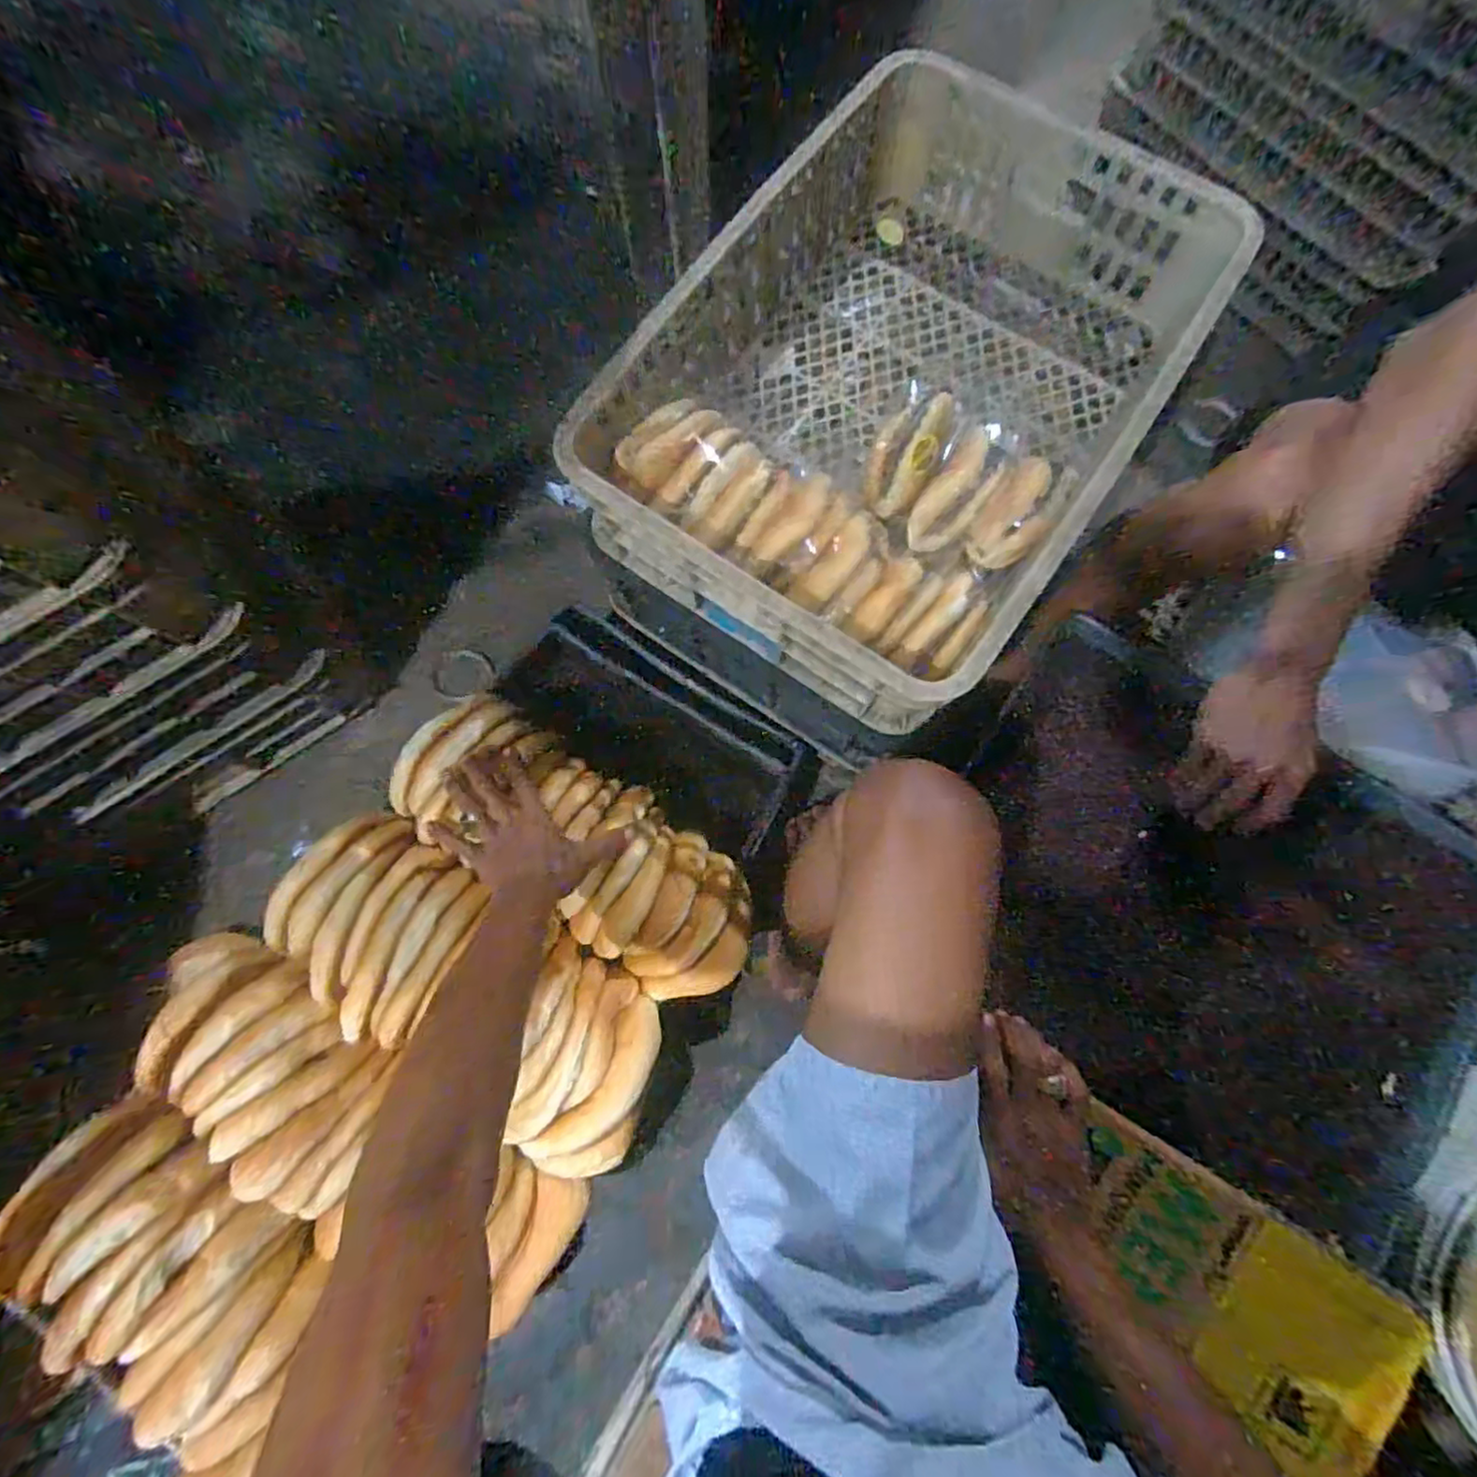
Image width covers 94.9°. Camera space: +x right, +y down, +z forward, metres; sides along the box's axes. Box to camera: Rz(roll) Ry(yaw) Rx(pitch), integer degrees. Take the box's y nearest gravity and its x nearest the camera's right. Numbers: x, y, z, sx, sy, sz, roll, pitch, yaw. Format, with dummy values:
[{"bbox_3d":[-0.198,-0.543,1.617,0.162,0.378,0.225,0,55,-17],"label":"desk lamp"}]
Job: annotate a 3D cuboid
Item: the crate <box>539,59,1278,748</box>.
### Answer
[{"bbox_3d":[0.179,-0.367,0.700,0.440,0.148,0.634,33,78,10],"label":"crate"}]

